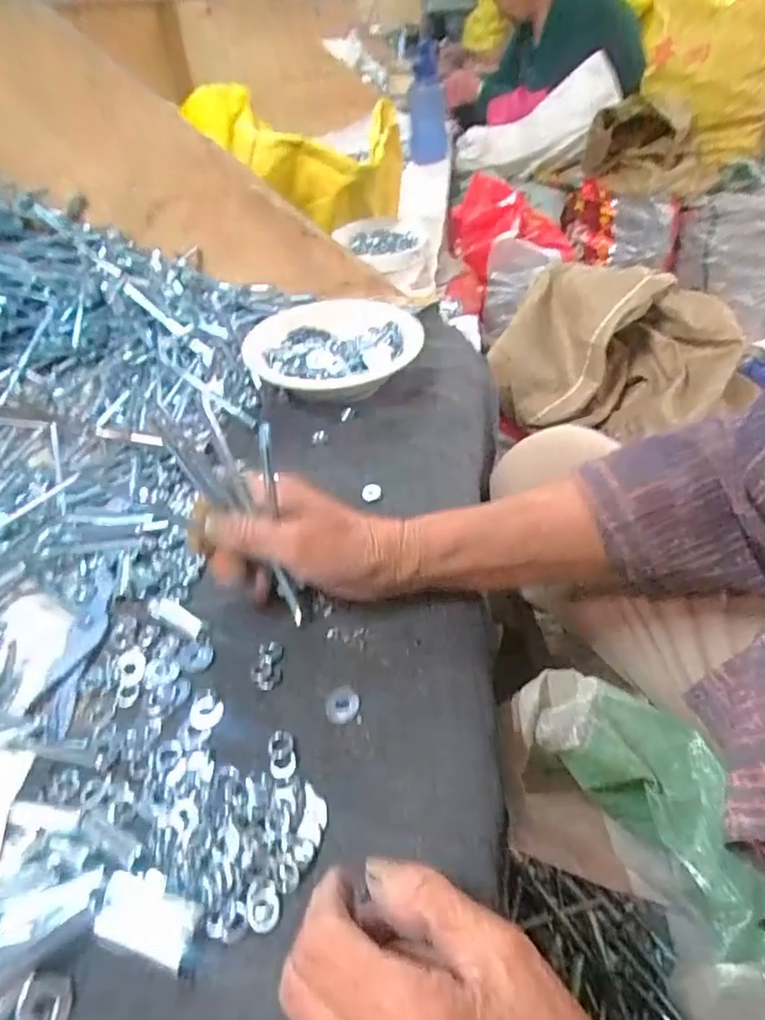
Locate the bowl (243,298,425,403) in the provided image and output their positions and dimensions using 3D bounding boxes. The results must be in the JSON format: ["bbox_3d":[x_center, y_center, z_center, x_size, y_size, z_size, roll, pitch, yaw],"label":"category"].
[{"bbox_3d":[-0.039,-0.146,0.577,0.175,0.055,0.167,-4,40,3],"label":"bowl"}]

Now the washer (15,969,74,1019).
[{"bbox_3d":[-0.131,0.192,0.229,0.020,0.004,0.021,4,46,-11],"label":"washer"}]

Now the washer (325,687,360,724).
[{"bbox_3d":[-0.022,0.106,0.325,0.019,0.004,0.022,-8,40,-1],"label":"washer"}]

